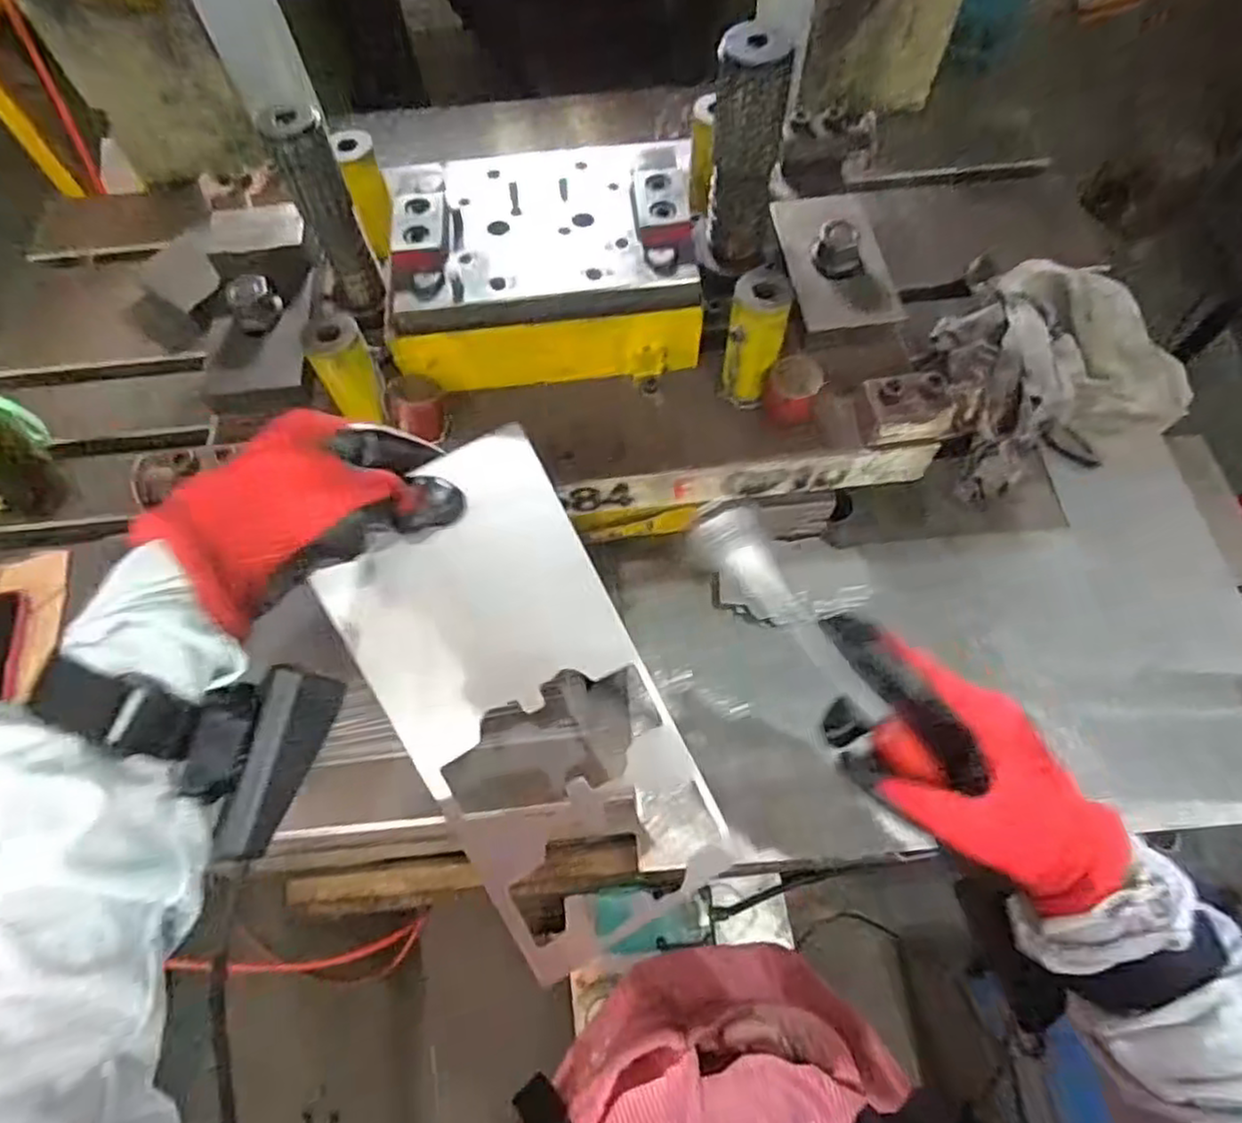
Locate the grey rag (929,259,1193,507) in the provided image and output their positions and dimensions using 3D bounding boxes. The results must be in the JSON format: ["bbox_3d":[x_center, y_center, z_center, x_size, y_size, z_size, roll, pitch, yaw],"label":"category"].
[{"bbox_3d":[0.403,-0.193,0.690,0.243,0.076,0.213,-18,65,-7],"label":"grey rag"}]

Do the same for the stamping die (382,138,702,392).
[{"bbox_3d":[-0.059,-0.236,0.558,0.228,0.082,0.180,-7,64,-1],"label":"stamping die"}]

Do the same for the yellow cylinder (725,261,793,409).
[{"bbox_3d":[0.099,-0.164,0.525,0.040,0.093,0.046,15,65,9],"label":"yellow cylinder"}]

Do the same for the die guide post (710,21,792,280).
[{"bbox_3d":[0.089,-0.283,0.504,0.048,0.158,0.041,3,64,4],"label":"die guide post"}]

